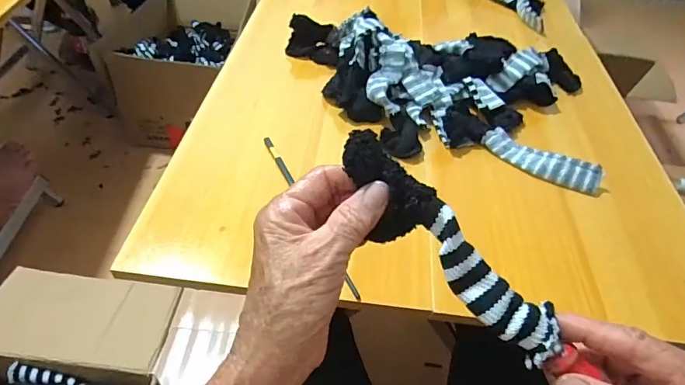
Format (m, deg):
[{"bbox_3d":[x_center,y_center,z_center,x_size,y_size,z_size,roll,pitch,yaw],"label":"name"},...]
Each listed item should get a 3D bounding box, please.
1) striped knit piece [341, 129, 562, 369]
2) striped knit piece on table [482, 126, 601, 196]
[{"bbox_3d":[0.057,0.032,0.261,0.033,0.031,0.164,-36,80,-33],"label":"striped knit piece"},{"bbox_3d":[0.235,-0.038,0.531,0.136,0.026,0.037,32,52,23],"label":"striped knit piece on table"}]

